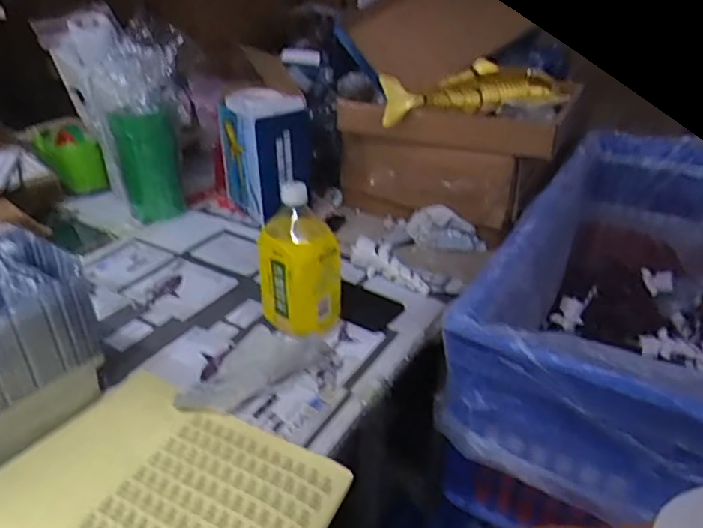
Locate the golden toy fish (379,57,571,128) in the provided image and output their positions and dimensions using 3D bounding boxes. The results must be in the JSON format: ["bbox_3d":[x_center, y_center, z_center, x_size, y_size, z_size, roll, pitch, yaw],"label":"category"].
[{"bbox_3d":[0.203,-0.287,0.909,0.311,0.100,0.106,-6,31,-14],"label":"golden toy fish"}]

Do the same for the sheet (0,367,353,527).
[{"bbox_3d":[-0.187,0.212,0.524,0.315,0.009,0.217,17,34,26],"label":"sheet"}]

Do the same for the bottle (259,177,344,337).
[{"bbox_3d":[-0.070,-0.006,0.721,0.106,0.194,0.120,-3,31,-6],"label":"bottle"}]

